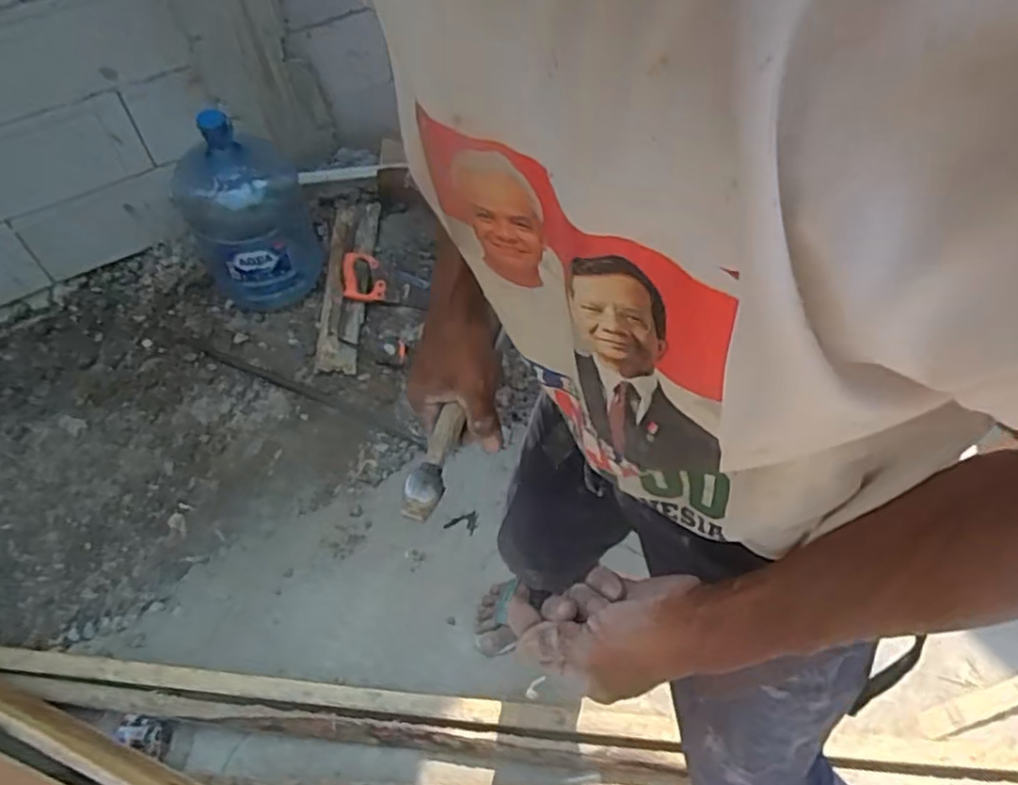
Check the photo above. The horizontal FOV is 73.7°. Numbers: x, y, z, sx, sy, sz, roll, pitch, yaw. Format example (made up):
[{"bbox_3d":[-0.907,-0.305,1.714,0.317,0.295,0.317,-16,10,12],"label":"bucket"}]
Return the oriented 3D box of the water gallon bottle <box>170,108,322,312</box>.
[{"bbox_3d":[-0.621,-0.445,1.596,0.276,0.478,0.297,-26,56,-16],"label":"water gallon bottle"}]

